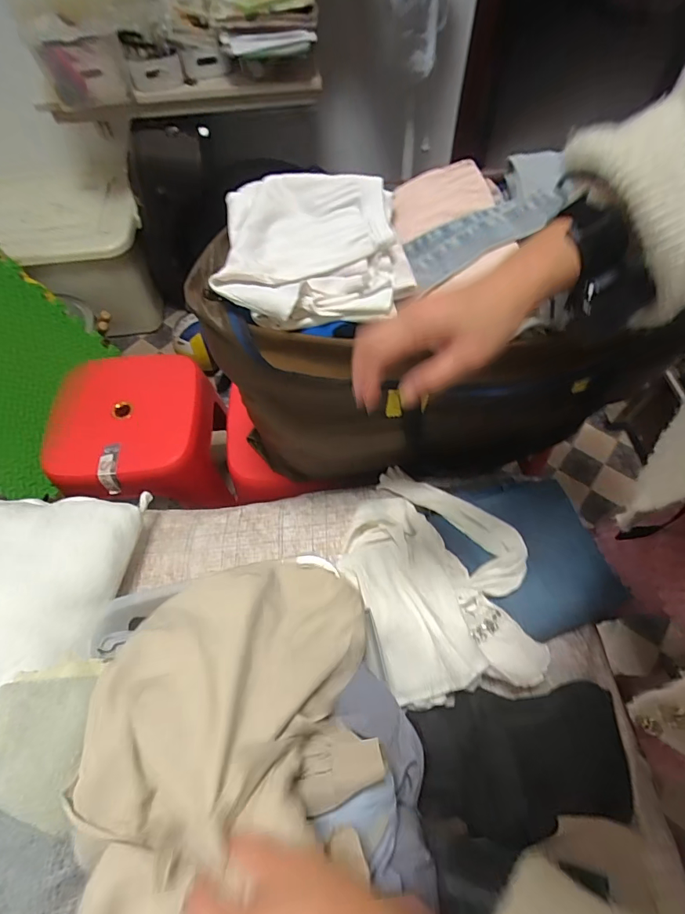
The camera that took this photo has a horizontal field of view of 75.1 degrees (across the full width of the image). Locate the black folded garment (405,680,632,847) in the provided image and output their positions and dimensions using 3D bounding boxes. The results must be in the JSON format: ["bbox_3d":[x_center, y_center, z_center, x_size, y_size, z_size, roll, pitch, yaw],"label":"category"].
[{"bbox_3d":[0.237,0.386,0.576,0.276,0.063,0.149,-4,61,0],"label":"black folded garment"}]

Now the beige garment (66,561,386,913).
[{"bbox_3d":[-0.091,0.260,0.400,0.254,0.154,0.349,-11,61,-4],"label":"beige garment"}]

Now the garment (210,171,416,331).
[{"bbox_3d":[-0.035,-0.248,0.516,0.207,0.053,0.212,-8,61,-3],"label":"garment"}]

